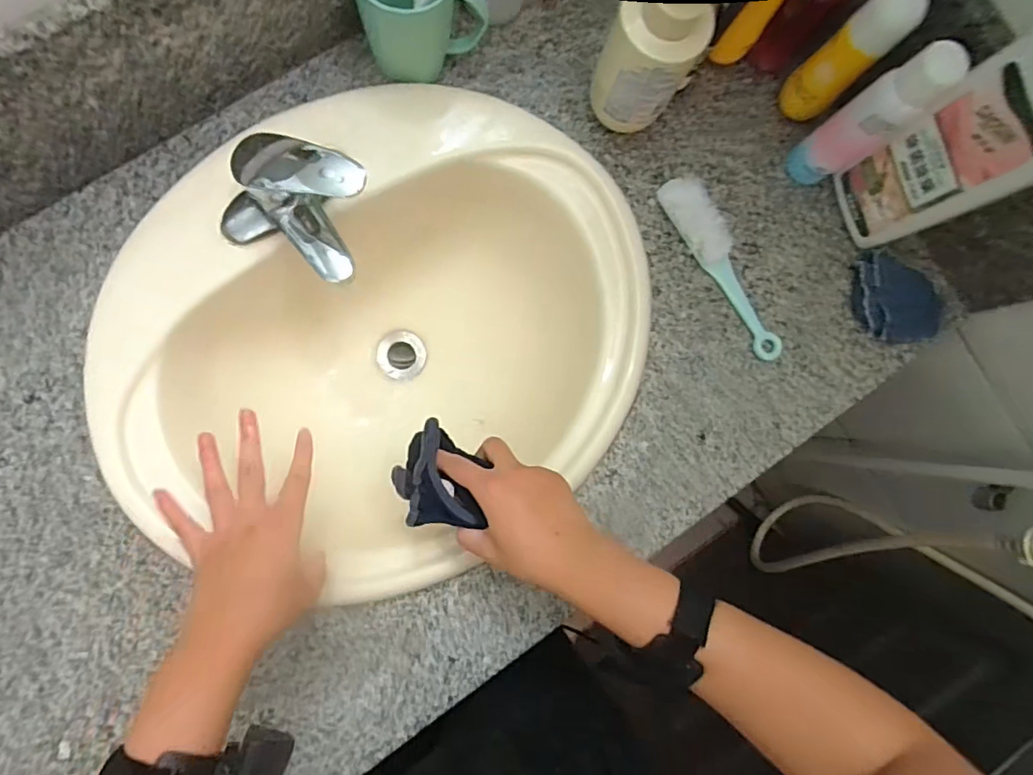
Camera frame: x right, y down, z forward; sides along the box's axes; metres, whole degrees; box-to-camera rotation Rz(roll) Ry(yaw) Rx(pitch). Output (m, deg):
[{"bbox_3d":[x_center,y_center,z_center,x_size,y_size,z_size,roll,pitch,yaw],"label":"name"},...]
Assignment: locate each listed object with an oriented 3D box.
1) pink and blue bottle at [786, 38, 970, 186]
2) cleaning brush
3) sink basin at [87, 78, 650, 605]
[{"bbox_3d":[0.316,-0.239,0.499,0.042,0.171,0.047,-32,92,-7],"label":"pink and blue bottle"},{"bbox_3d":[0.213,-0.122,0.555,0.041,0.021,0.205,-29,91,-7],"label":"cleaning brush"},{"bbox_3d":[-0.138,-0.056,0.569,0.513,0.198,0.414,-32,92,-7],"label":"sink basin"}]

